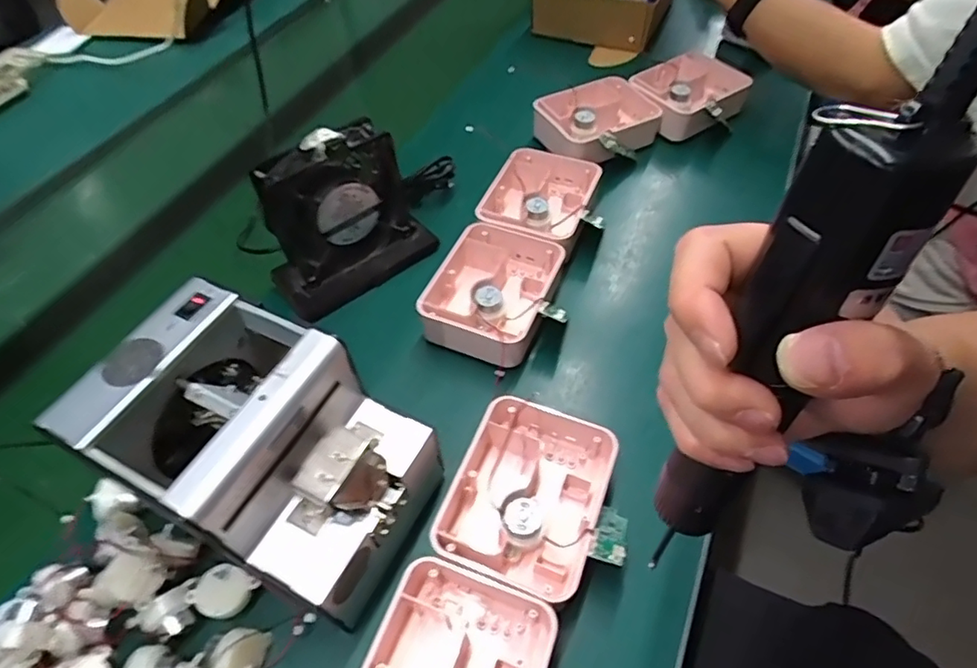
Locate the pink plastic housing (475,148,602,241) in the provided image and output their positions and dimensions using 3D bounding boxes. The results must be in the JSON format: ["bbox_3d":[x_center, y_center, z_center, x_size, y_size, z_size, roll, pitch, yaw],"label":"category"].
[{"bbox_3d":[0.054,-0.138,0.595,0.104,0.051,0.129,14,54,15],"label":"pink plastic housing"}]

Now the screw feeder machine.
[{"bbox_3d":[-0.136,0.083,0.367,0.182,0.152,0.124,21,56,20],"label":"screw feeder machine"}]

